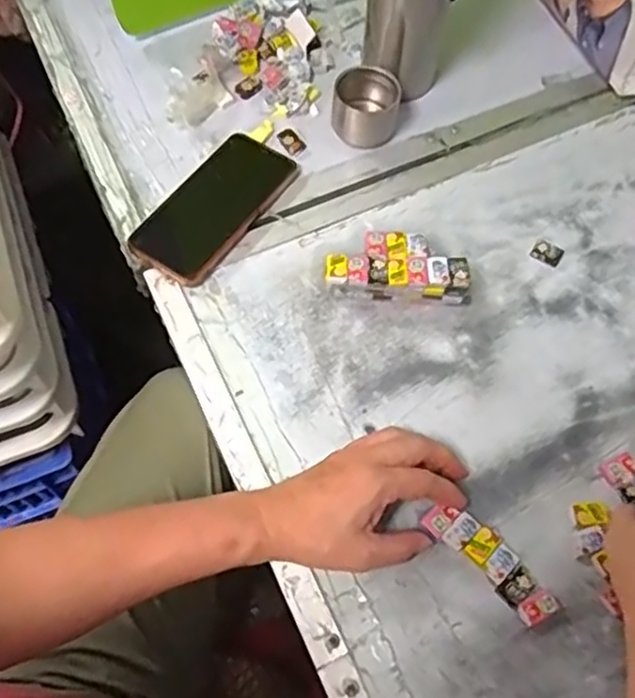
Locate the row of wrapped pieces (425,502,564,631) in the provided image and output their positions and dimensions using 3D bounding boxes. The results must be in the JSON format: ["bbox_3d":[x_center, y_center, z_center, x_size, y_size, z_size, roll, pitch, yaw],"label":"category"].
[{"bbox_3d":[0.125,0.153,0.490,0.105,0.004,0.032,41,71,18],"label":"row of wrapped pieces"}]

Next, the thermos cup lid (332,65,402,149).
[{"bbox_3d":[0.048,-0.236,0.666,0.062,0.049,0.059,0,64,0],"label":"thermos cup lid"}]

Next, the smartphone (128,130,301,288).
[{"bbox_3d":[-0.095,-0.133,0.630,0.079,0.011,0.165,32,68,15],"label":"smartphone"}]

